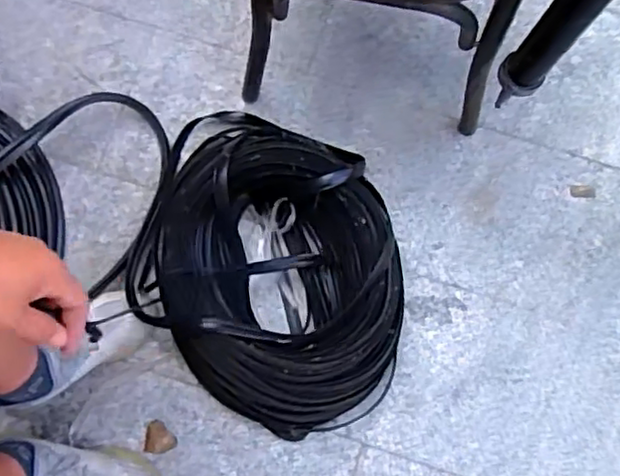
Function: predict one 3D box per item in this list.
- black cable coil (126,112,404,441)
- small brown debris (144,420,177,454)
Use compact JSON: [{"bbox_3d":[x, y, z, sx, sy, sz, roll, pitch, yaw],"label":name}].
[{"bbox_3d":[-0.061,0.036,1.072,0.437,0.146,0.479,0,79,0],"label":"black cable coil"},{"bbox_3d":[-0.239,0.322,1.077,0.047,0.016,0.050,8,79,1],"label":"small brown debris"}]

